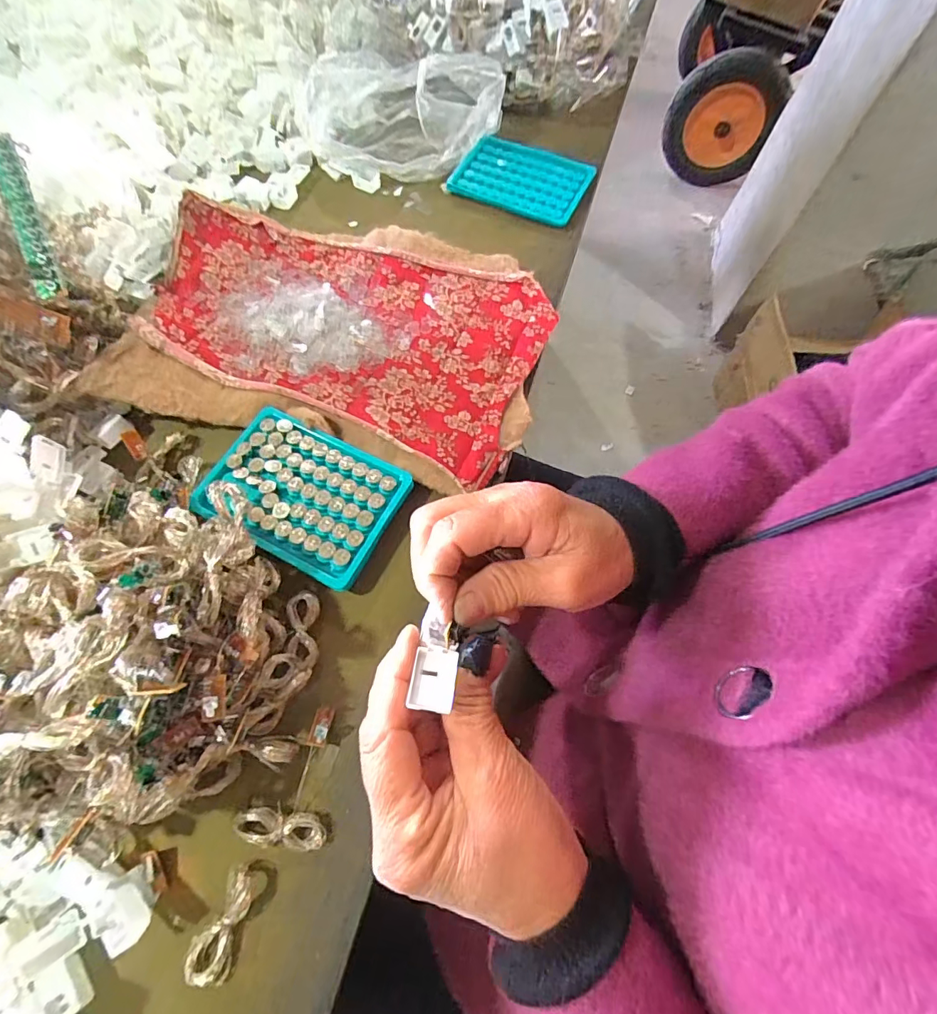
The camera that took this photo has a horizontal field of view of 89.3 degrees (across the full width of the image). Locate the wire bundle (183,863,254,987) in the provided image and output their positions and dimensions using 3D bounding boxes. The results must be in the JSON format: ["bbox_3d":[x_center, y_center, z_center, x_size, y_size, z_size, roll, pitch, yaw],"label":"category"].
[{"bbox_3d":[-0.130,0.220,0.250,0.023,0.013,0.052,15,67,5],"label":"wire bundle"}]

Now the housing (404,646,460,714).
[{"bbox_3d":[-0.015,0.077,0.212,0.018,0.011,0.026,10,68,1],"label":"housing"}]

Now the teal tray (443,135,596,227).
[{"bbox_3d":[0.057,-0.338,0.483,0.128,0.009,0.090,26,69,10],"label":"teal tray"}]

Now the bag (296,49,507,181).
[{"bbox_3d":[-0.069,-0.402,0.489,0.200,0.063,0.127,3,67,0],"label":"bag"}]

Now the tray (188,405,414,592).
[{"bbox_3d":[-0.117,-0.010,0.339,0.128,0.014,0.095,27,69,8],"label":"tray"}]

